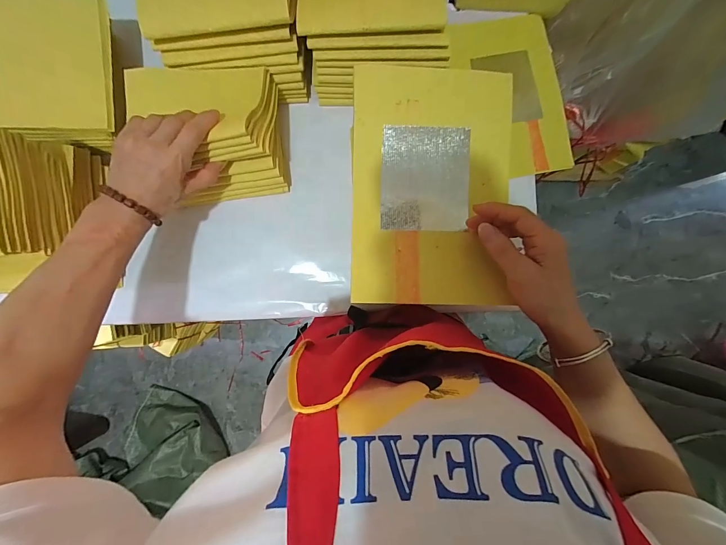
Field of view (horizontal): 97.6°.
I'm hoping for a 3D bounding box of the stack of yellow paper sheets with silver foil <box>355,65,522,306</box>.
[{"bbox_3d":[0.068,-0.083,0.311,0.154,0.022,0.229,2,88,-3],"label":"stack of yellow paper sheets with silver foil"}]

